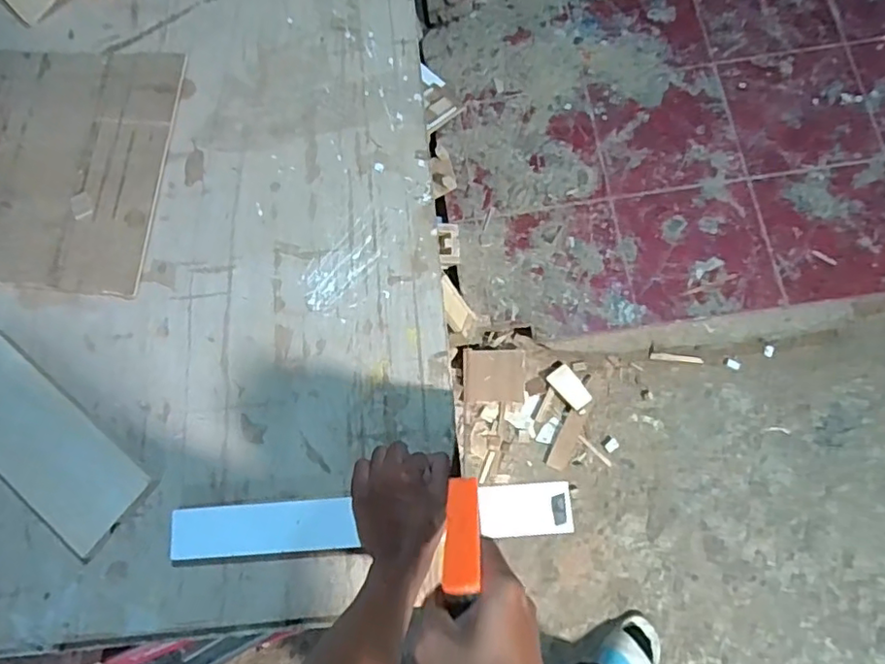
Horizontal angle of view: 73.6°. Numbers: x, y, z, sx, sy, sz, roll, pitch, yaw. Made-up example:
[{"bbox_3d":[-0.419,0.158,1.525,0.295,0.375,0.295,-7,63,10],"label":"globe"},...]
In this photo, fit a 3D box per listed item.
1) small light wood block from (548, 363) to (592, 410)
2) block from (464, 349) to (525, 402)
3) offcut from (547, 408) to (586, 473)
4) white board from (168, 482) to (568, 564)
[{"bbox_3d":[0.280,0.121,1.294,0.053,0.010,0.100,-42,81,7],"label":"small light wood block"},{"bbox_3d":[0.113,0.095,1.291,0.127,0.026,0.111,2,94,14],"label":"block"},{"bbox_3d":[0.270,0.234,1.280,0.040,0.009,0.131,24,77,10],"label":"offcut"},{"bbox_3d":[-0.069,0.185,0.580,0.386,0.015,0.048,-4,75,1],"label":"white board"}]

